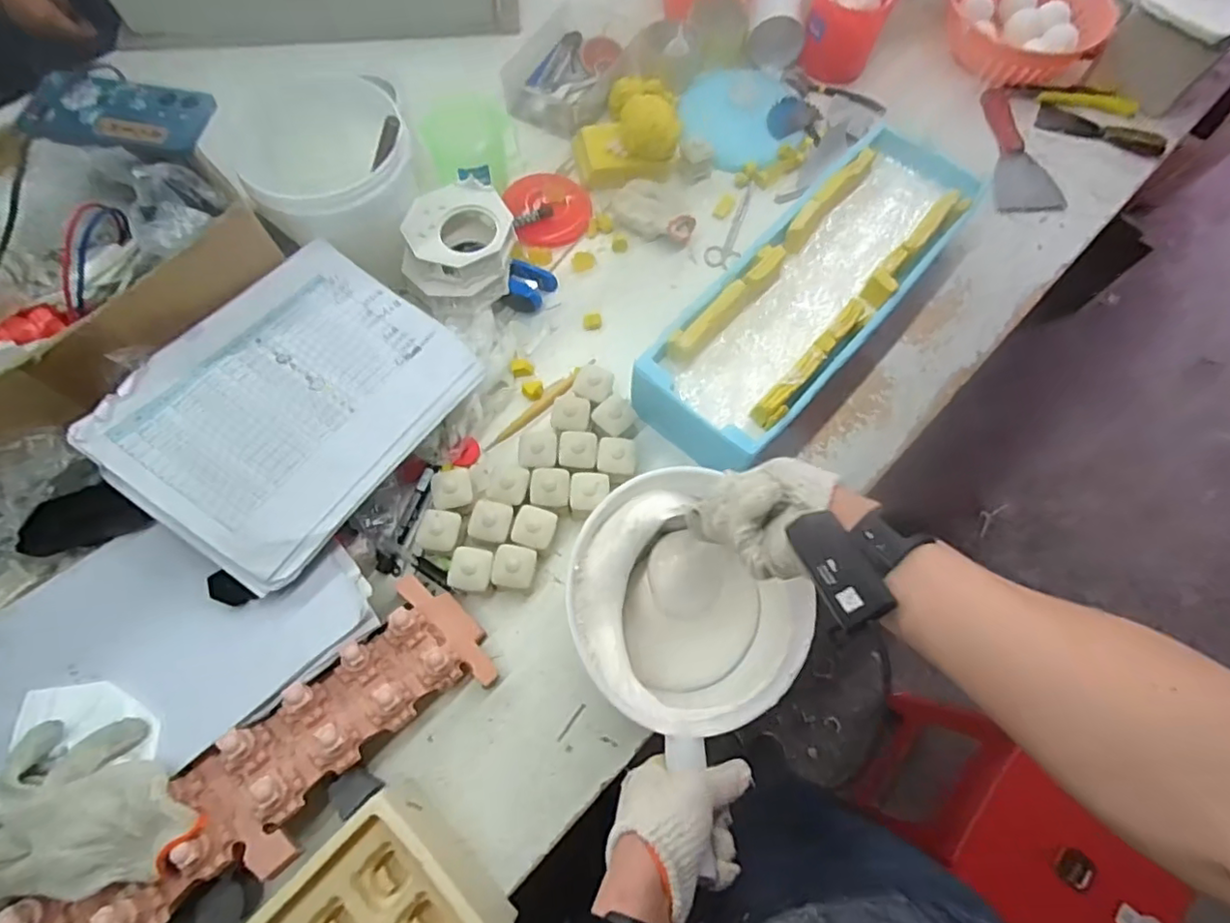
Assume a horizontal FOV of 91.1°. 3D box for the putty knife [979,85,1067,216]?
[{"bbox_3d":[0.583,-0.460,0.873,0.092,0.021,0.224,-1,69,-2],"label":"putty knife"}]

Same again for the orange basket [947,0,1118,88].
[{"bbox_3d":[0.618,-0.668,0.911,0.230,0.061,0.216,32,71,10],"label":"orange basket"}]

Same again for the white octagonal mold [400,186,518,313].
[{"bbox_3d":[-0.173,-0.245,0.690,0.116,0.072,0.133,9,69,2],"label":"white octagonal mold"}]

